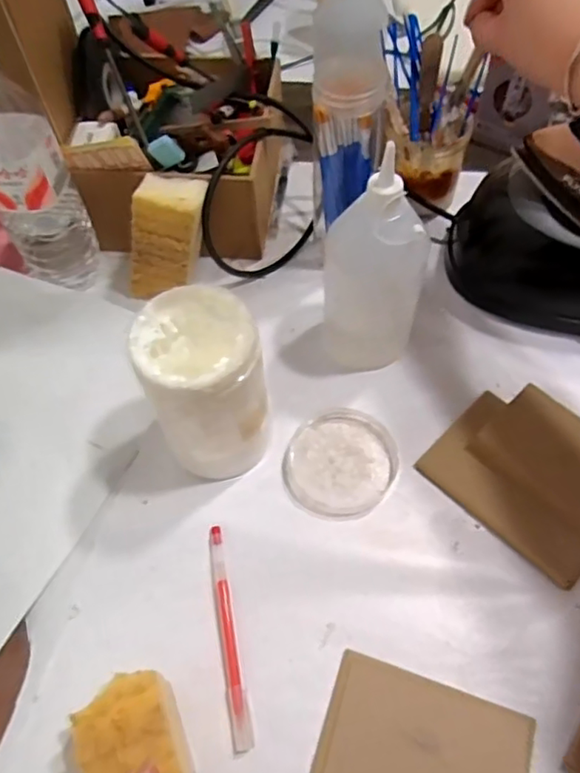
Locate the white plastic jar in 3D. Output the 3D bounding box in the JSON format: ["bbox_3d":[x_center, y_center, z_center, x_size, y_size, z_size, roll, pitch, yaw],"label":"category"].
[{"bbox_3d":[-0.057,0.000,0.423,0.080,0.136,0.087,-13,60,-5],"label":"white plastic jar"}]

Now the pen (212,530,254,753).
[{"bbox_3d":[-0.043,0.170,0.407,0.013,0.006,0.143,-12,60,-4],"label":"pen"}]

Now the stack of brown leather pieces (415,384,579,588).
[{"bbox_3d":[0.184,0.064,0.445,0.133,0.032,0.108,40,69,23],"label":"stack of brown leather pieces"}]

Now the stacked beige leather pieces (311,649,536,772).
[{"bbox_3d":[0.083,0.230,0.365,0.124,0.009,0.085,17,62,12],"label":"stacked beige leather pieces"}]

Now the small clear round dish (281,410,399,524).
[{"bbox_3d":[0.040,0.061,0.472,0.088,0.011,0.093,-1,60,2],"label":"small clear round dish"}]

